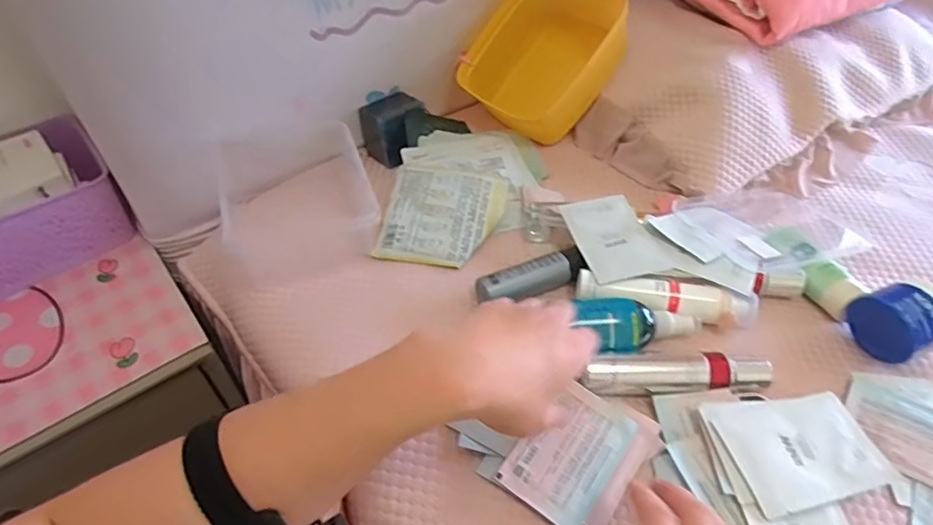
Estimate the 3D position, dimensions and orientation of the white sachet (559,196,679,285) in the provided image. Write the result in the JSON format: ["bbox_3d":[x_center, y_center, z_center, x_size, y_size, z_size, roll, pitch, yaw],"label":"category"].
[{"bbox_3d":[0.164,-0.029,0.611,0.084,0.011,0.128,-10,48,-9],"label":"white sachet"}]

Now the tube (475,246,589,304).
[{"bbox_3d":[0.070,0.018,0.584,0.127,0.027,0.033,-19,50,-17],"label":"tube"}]

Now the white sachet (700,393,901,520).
[{"bbox_3d":[0.281,0.153,0.458,0.126,0.007,0.095,-9,48,-13],"label":"white sachet"}]

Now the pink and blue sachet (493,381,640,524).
[{"bbox_3d":[0.089,0.160,0.459,0.076,0.004,0.115,33,57,19],"label":"pink and blue sachet"}]

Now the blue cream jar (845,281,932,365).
[{"bbox_3d":[0.419,0.058,0.526,0.045,0.071,0.072,-15,49,-14],"label":"blue cream jar"}]

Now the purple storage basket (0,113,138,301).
[{"bbox_3d":[-0.563,-0.062,0.655,0.230,0.118,0.195,-34,56,-27],"label":"purple storage basket"}]

